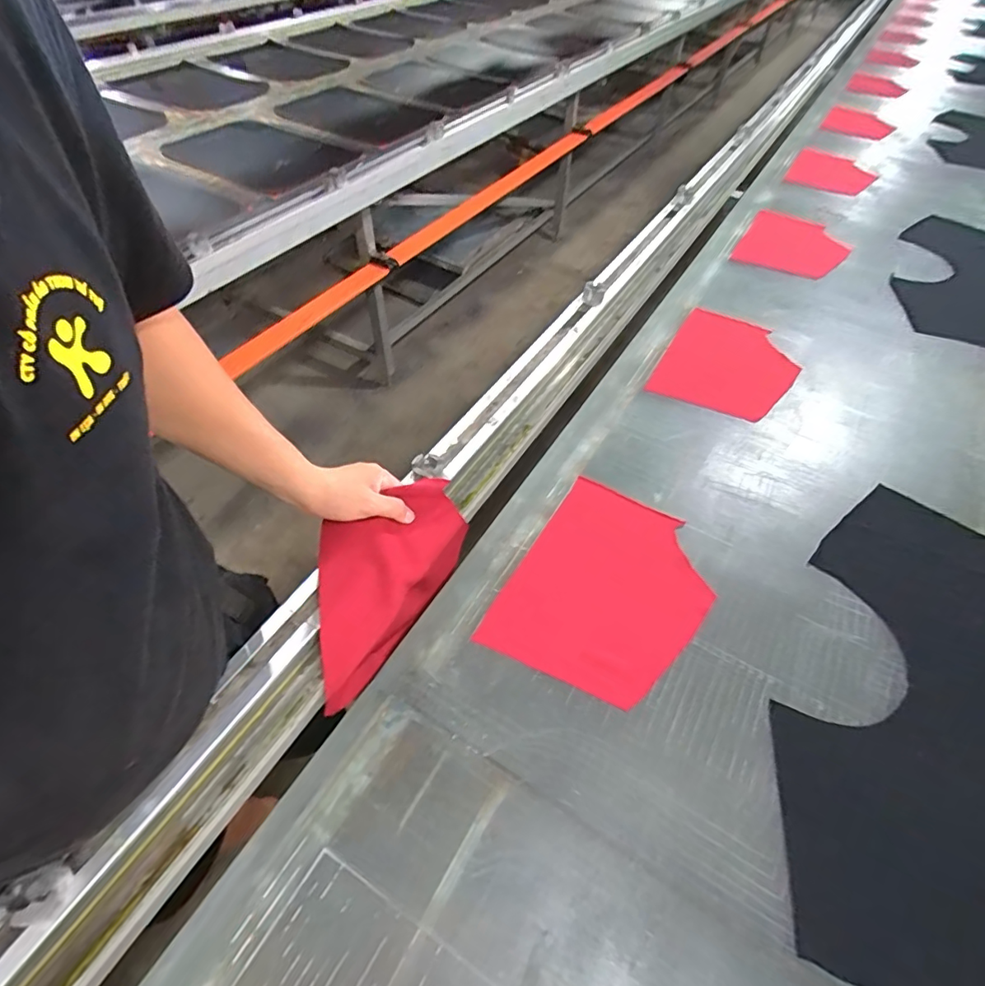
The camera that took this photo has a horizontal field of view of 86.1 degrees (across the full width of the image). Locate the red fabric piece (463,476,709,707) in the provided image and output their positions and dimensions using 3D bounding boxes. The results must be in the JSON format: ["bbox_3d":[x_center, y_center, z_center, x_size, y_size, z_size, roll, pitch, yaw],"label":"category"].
[{"bbox_3d":[0.135,0.110,0.616,0.203,0.010,0.266,28,55,18],"label":"red fabric piece"}]

